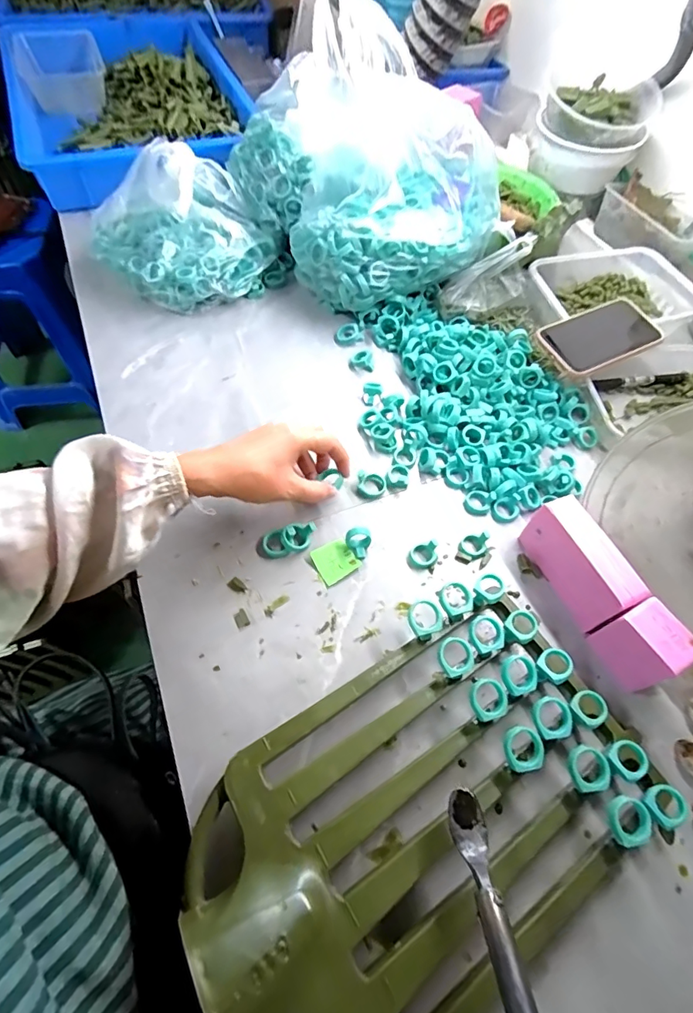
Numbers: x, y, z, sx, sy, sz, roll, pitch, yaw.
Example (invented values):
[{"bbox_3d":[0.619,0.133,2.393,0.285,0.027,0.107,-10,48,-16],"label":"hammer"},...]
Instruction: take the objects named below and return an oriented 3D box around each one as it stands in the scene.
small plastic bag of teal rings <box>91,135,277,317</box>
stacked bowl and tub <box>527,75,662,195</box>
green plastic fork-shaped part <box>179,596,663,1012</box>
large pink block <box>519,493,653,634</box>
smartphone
[{"bbox_3d":[-0.216,-0.374,0.616,0.204,0.119,0.205,-35,67,-21],"label":"small plastic bag of teal rings"},{"bbox_3d":[0.375,-0.579,0.731,0.163,0.097,0.141,23,61,10],"label":"stacked bowl and tub"},{"bbox_3d":[0.061,0.202,0.316,0.318,0.080,0.196,-28,65,-18],"label":"green plastic fork-shaped part"},{"bbox_3d":[0.212,0.050,0.430,0.040,0.066,0.112,-22,63,-15],"label":"large pink block"},{"bbox_3d":[0.312,-0.206,0.569,0.167,0.013,0.080,-25,72,-20],"label":"smartphone"}]

